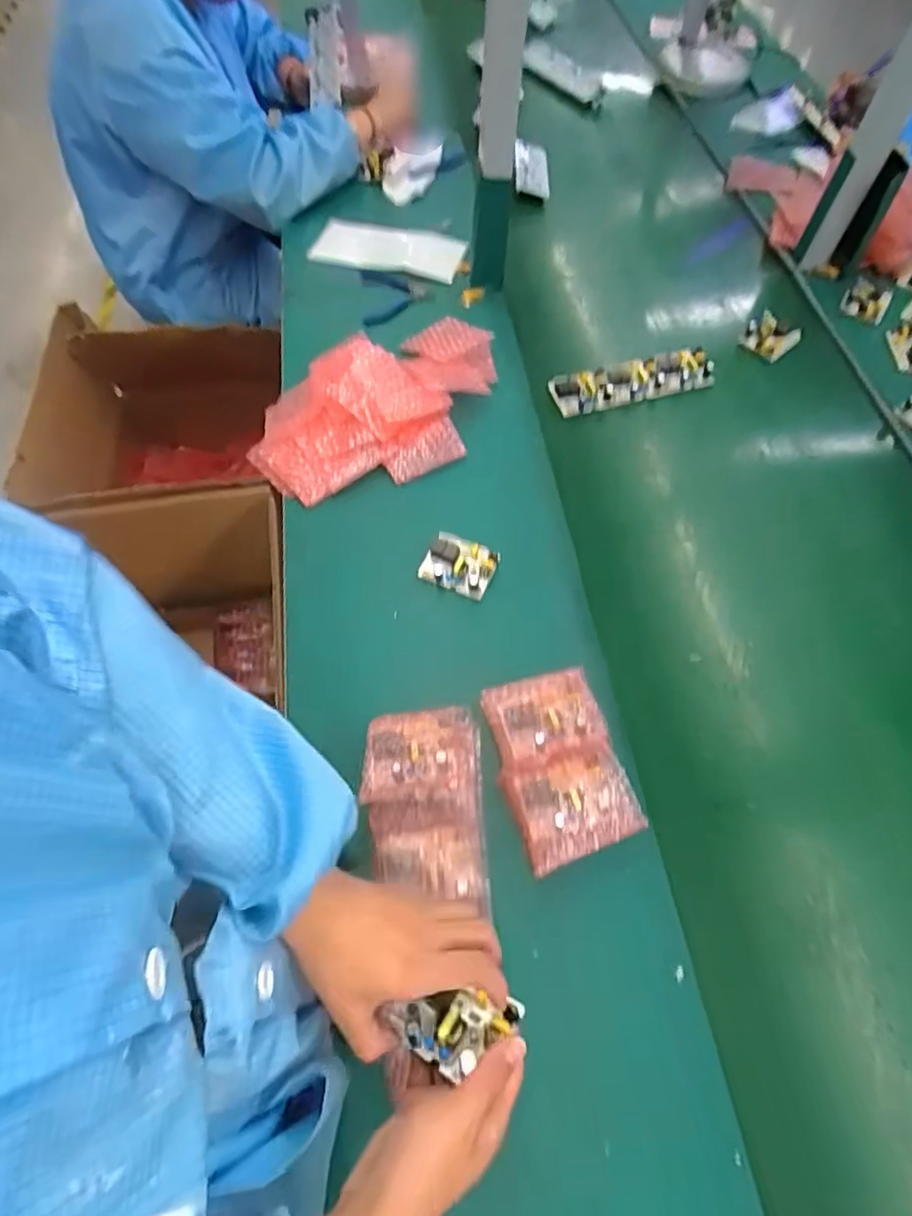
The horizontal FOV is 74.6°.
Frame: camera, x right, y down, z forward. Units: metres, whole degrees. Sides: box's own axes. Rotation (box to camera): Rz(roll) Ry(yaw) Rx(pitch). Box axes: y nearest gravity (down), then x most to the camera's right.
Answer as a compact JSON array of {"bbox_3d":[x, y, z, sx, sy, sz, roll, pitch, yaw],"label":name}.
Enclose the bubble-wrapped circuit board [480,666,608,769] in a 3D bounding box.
[{"bbox_3d":[0.083,0.106,0.586,0.108,0.016,0.082,-16,57,10],"label":"bubble-wrapped circuit board"}]

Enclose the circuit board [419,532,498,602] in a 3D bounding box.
[{"bbox_3d":[0.004,-0.051,0.707,0.081,0.025,0.065,23,64,11],"label":"circuit board"}]

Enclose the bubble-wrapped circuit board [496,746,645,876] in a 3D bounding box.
[{"bbox_3d":[0.105,0.176,0.548,0.106,0.026,0.093,-22,55,1],"label":"bubble-wrapped circuit board"}]

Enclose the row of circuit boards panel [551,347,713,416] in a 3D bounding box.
[{"bbox_3d":[0.261,-0.334,0.876,0.245,0.020,0.072,-15,72,-11],"label":"row of circuit boards panel"}]

